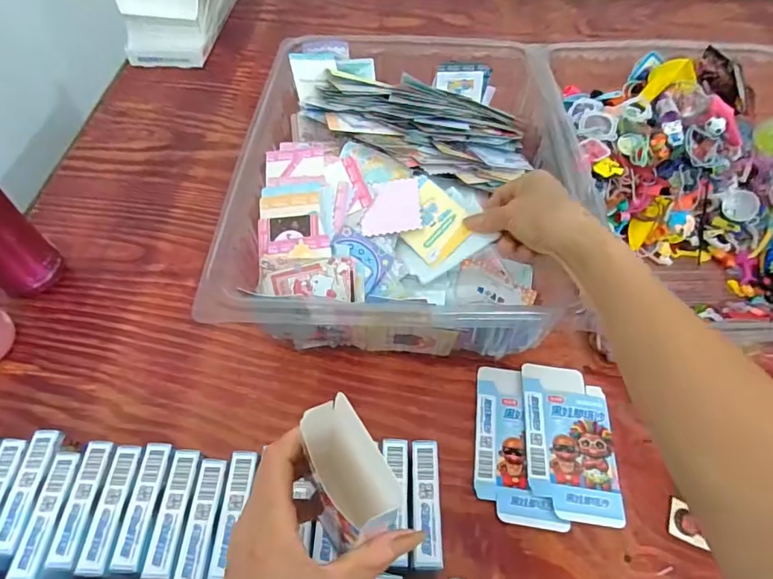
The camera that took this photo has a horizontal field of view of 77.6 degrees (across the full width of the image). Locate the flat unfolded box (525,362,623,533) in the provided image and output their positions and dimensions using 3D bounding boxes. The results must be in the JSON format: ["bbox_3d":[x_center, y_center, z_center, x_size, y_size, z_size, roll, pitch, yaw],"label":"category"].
[{"bbox_3d":[0.175,0.141,0.460,0.083,0.006,0.147,5,54,4],"label":"flat unfolded box"}]

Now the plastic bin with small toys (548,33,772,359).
[{"bbox_3d":[0.364,-0.118,0.566,0.325,0.130,0.414,2,54,2],"label":"plastic bin with small toys"}]

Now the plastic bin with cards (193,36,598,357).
[{"bbox_3d":[0.020,-0.123,0.574,0.346,0.131,0.410,1,55,1],"label":"plastic bin with cards"}]

